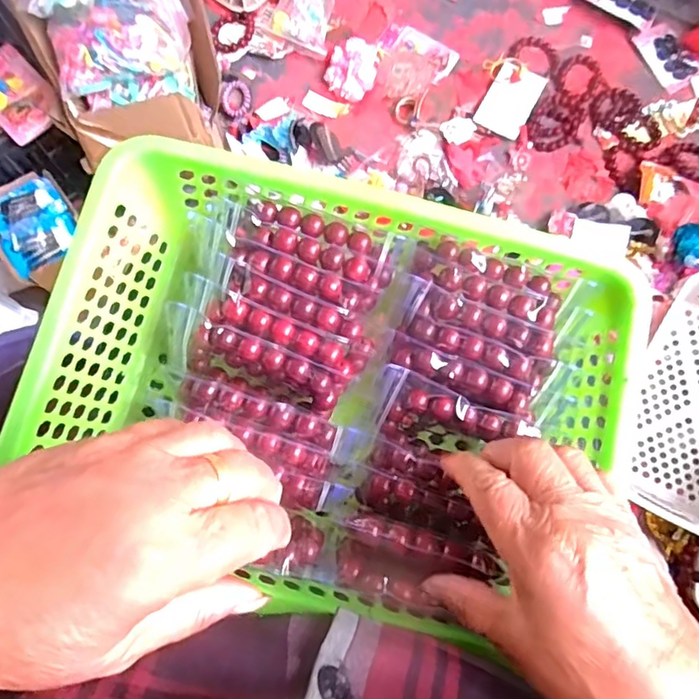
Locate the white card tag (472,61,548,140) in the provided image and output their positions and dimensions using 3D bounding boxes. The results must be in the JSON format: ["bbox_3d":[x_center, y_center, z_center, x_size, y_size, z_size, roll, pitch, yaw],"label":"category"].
[{"bbox_3d":[0.273,-0.421,0.947,0.081,0.006,0.137,28,77,4],"label":"white card tag"}]

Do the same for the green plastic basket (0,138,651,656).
[{"bbox_3d":[-0.005,0.024,0.329,0.315,0.081,0.235,14,76,2],"label":"green plastic basket"}]

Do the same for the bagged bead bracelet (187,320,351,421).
[{"bbox_3d":[-0.049,0.015,0.340,0.091,0.059,0.026,19,76,3],"label":"bagged bead bracelet"}]

